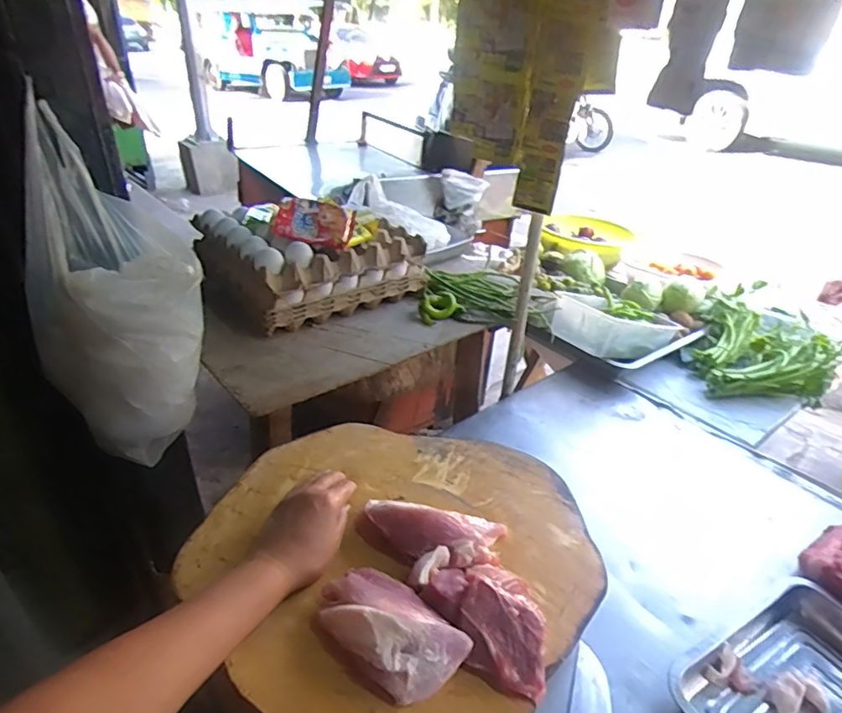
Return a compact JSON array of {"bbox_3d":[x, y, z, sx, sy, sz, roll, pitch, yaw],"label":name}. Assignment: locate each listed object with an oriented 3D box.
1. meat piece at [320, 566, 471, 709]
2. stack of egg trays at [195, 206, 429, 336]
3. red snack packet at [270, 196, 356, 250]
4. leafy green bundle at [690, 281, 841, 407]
[{"bbox_3d":[-0.029,0.232,0.476,0.129,0.041,0.071,24,38,28],"label":"meat piece"},{"bbox_3d":[-0.184,-0.172,0.935,0.300,0.128,0.263,-21,40,-31],"label":"stack of egg trays"},{"bbox_3d":[-0.167,-0.211,0.863,0.117,0.042,0.113,4,33,2],"label":"red snack packet"},{"bbox_3d":[0.681,-0.025,1.098,0.242,0.091,0.363,16,35,19],"label":"leafy green bundle"}]

